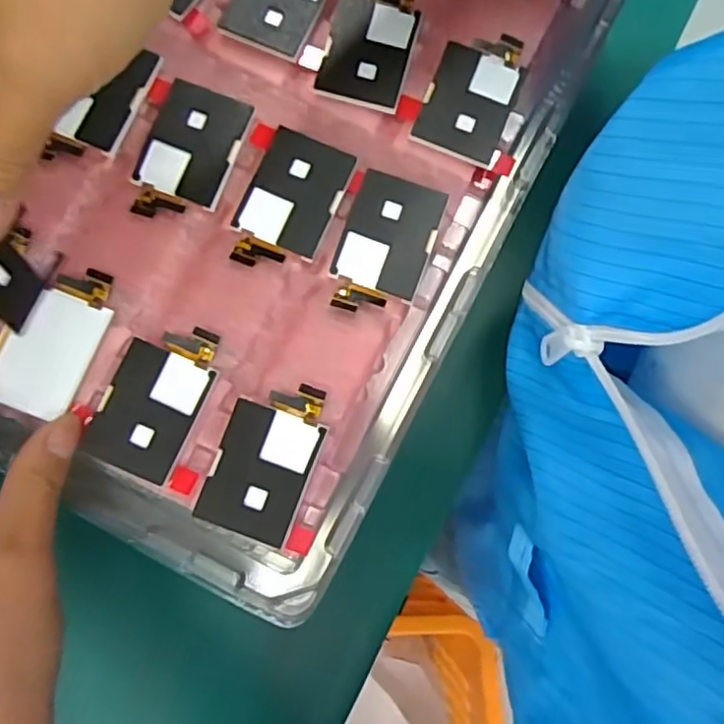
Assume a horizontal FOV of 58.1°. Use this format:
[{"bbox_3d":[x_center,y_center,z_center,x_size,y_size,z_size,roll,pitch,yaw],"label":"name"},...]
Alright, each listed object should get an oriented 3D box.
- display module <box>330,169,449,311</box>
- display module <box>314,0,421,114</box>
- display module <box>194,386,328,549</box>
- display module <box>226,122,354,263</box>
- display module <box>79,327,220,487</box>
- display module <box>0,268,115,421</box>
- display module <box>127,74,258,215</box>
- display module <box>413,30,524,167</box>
[{"bbox_3d":[0.009,-0.045,0.256,0.034,0.007,0.056,18,79,1],"label":"display module"},{"bbox_3d":[0.004,-0.133,0.272,0.034,0.007,0.056,15,79,1],"label":"display module"},{"bbox_3d":[-0.035,0.035,0.239,0.034,0.005,0.057,19,79,1],"label":"display module"},{"bbox_3d":[-0.029,-0.062,0.258,0.035,0.006,0.056,22,79,2],"label":"display module"},{"bbox_3d":[-0.075,0.013,0.242,0.034,0.006,0.057,23,80,2],"label":"display module"},{"bbox_3d":[-0.116,-0.009,0.243,0.035,0.004,0.056,19,79,2],"label":"display module"},{"bbox_3d":[-0.069,-0.082,0.258,0.036,0.009,0.055,19,79,1],"label":"display module"},{"bbox_3d":[0.046,-0.111,0.270,0.035,0.007,0.056,21,79,2],"label":"display module"}]

